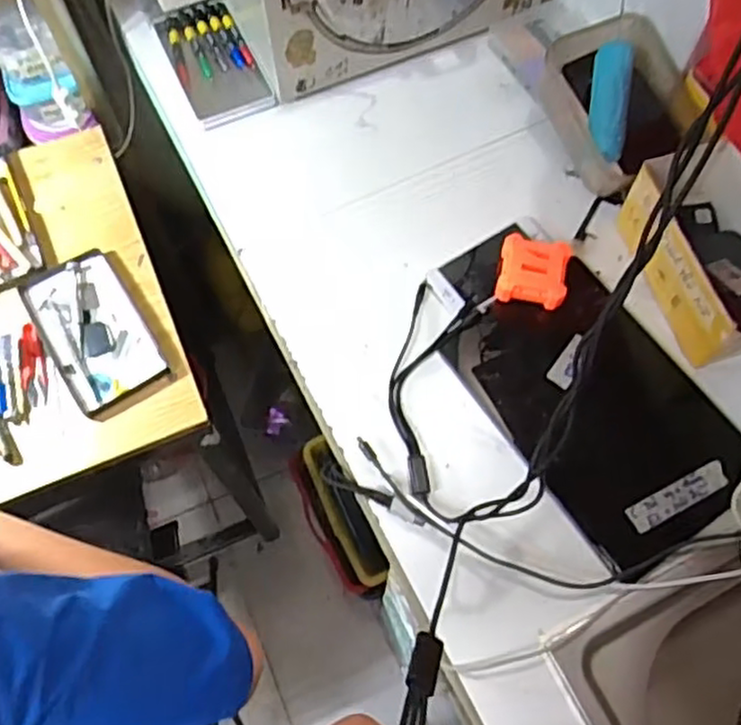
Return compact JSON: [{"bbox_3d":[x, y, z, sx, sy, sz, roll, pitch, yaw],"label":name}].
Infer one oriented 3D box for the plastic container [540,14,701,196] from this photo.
[{"bbox_3d":[0.254,-0.267,0.732,0.114,0.097,0.167,-16,67,-7],"label":"plastic container"}]

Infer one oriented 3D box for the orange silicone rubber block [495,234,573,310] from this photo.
[{"bbox_3d":[0.162,-0.089,0.702,0.066,0.034,0.066,9,66,4],"label":"orange silicone rubber block"}]

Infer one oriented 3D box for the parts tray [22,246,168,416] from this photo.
[{"bbox_3d":[-0.314,-0.037,0.801,0.105,0.014,0.184,-30,69,-12],"label":"parts tray"}]

